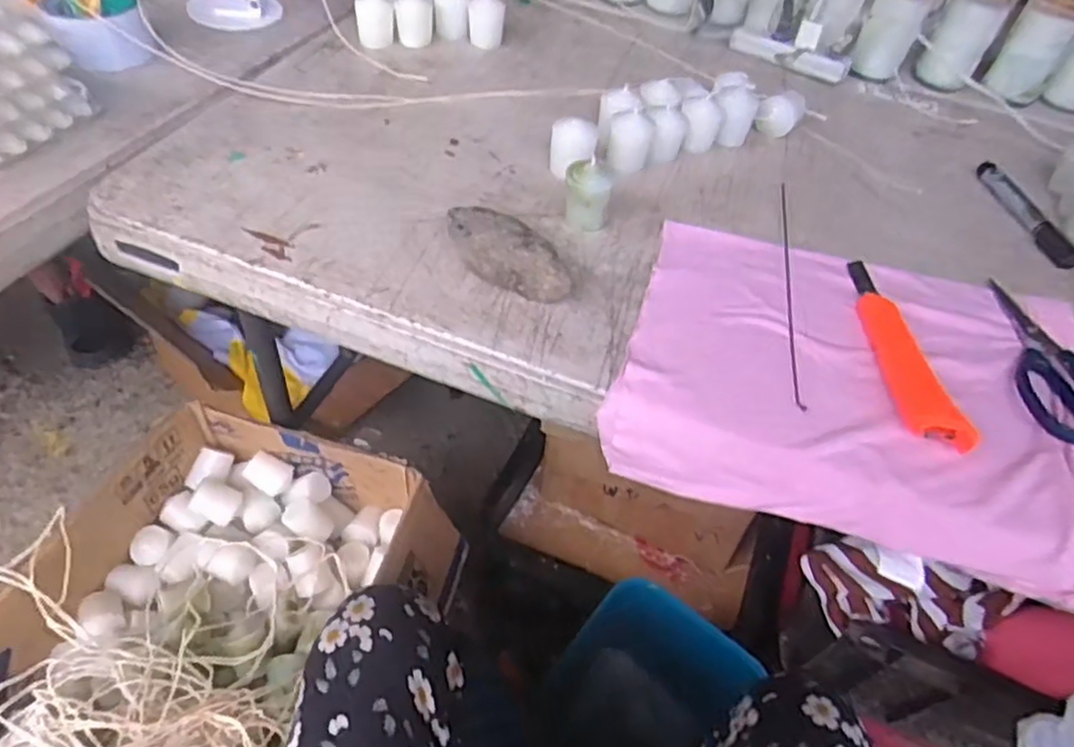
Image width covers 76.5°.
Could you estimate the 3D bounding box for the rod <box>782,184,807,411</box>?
[{"bbox_3d":[0.195,-0.075,0.528,0.010,0.006,0.269,12,47,4],"label":"rod"}]

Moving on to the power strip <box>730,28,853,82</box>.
[{"bbox_3d":[0.302,-0.385,0.824,0.145,0.025,0.029,30,51,20],"label":"power strip"}]

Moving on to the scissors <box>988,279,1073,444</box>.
[{"bbox_3d":[0.360,-0.016,0.483,0.078,0.016,0.162,0,47,-7],"label":"scissors"}]

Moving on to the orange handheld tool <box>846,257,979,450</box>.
[{"bbox_3d":[0.249,-0.026,0.474,0.032,0.020,0.184,4,47,-4],"label":"orange handheld tool"}]

